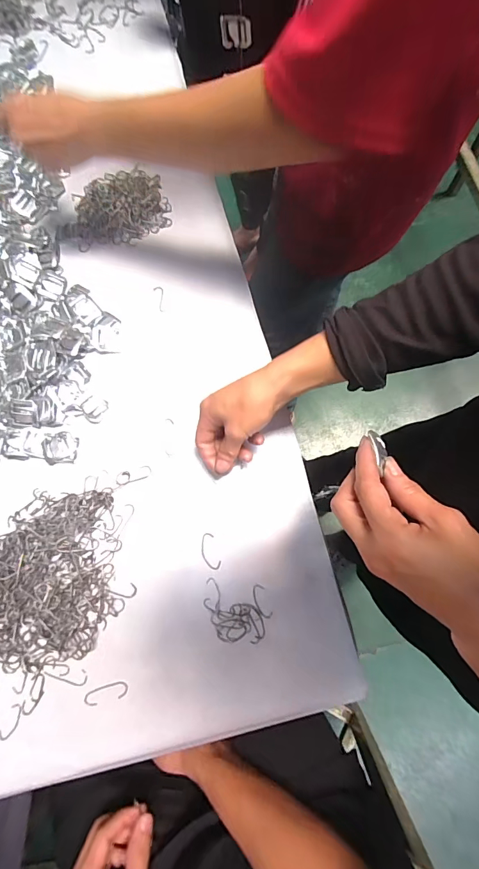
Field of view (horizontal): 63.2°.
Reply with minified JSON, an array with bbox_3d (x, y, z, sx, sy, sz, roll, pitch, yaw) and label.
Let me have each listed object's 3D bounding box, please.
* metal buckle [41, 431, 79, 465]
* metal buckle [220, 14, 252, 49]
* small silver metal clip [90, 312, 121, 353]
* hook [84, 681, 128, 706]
[{"bbox_3d":[-0.203,0.015,0.440,0.039,0.006,0.036,-5,76,-1],"label":"metal buckle"},{"bbox_3d":[-0.004,-0.472,0.458,0.038,0.033,0.007,17,79,7],"label":"metal buckle"},{"bbox_3d":[-0.164,-0.125,0.478,0.034,0.010,0.052,-3,76,0],"label":"small silver metal clip"},{"bbox_3d":[-0.130,0.252,0.378,0.042,0.004,0.015,-14,76,-3],"label":"hook"}]

